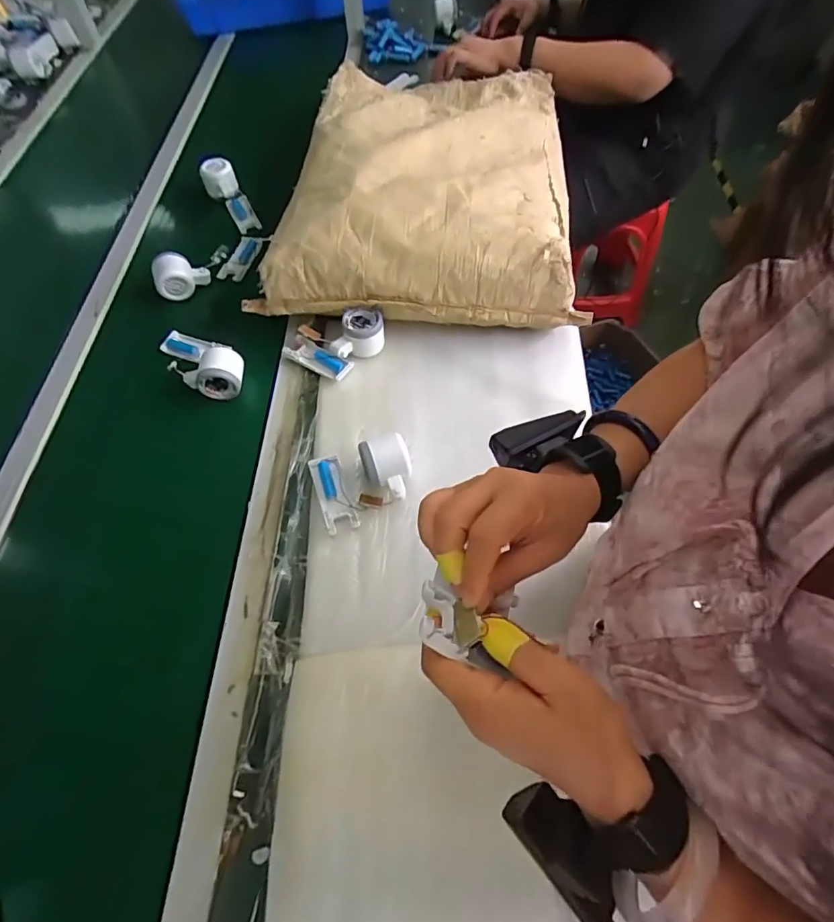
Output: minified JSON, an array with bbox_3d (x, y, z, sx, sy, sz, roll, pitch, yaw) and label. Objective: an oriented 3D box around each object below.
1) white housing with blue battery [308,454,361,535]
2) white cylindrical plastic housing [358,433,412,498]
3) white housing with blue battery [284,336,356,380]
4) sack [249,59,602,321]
[{"bbox_3d":[-0.105,0.040,0.630,0.038,0.014,0.102,-18,61,-8],"label":"white housing with blue battery"},{"bbox_3d":[-0.036,0.009,0.621,0.059,0.043,0.076,-13,60,-6],"label":"white cylindrical plastic housing"},{"bbox_3d":[-0.143,-0.148,0.737,0.104,0.026,0.037,24,64,15],"label":"white housing with blue battery"},{"bbox_3d":[0.013,-0.507,0.845,0.471,0.115,0.638,1,60,2],"label":"sack"}]

